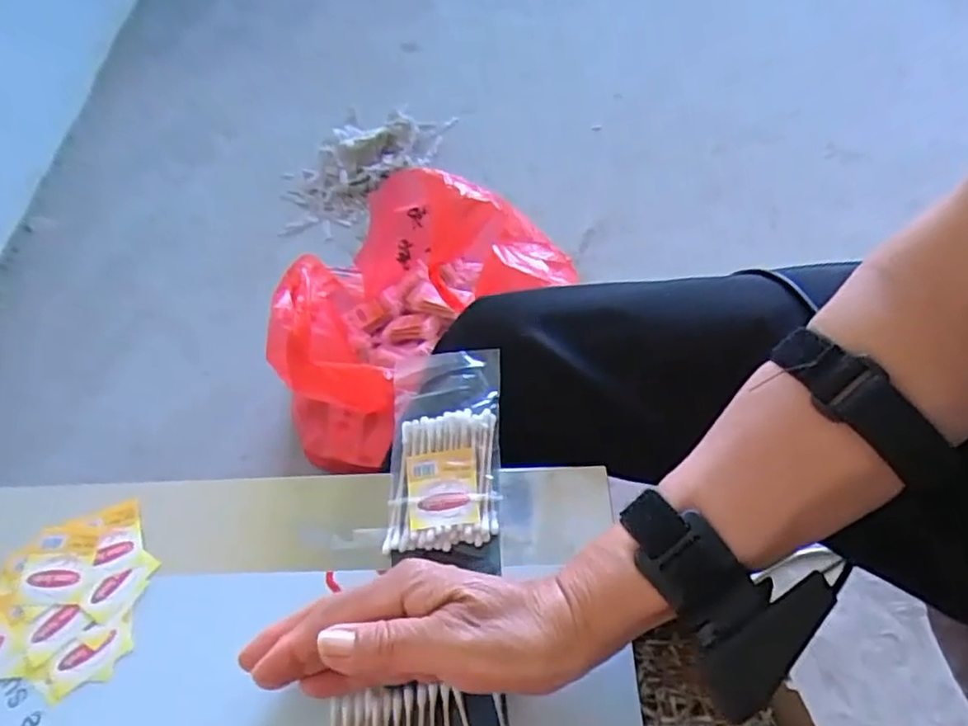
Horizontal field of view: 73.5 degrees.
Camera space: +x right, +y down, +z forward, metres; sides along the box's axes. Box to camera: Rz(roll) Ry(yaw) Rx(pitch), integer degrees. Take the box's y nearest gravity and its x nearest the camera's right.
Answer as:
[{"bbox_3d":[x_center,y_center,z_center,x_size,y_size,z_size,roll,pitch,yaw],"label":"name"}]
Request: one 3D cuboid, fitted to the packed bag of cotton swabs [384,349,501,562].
[{"bbox_3d":[-0.023,0.051,0.385,0.063,0.026,0.121,0,56,1],"label":"packed bag of cotton swabs"}]

